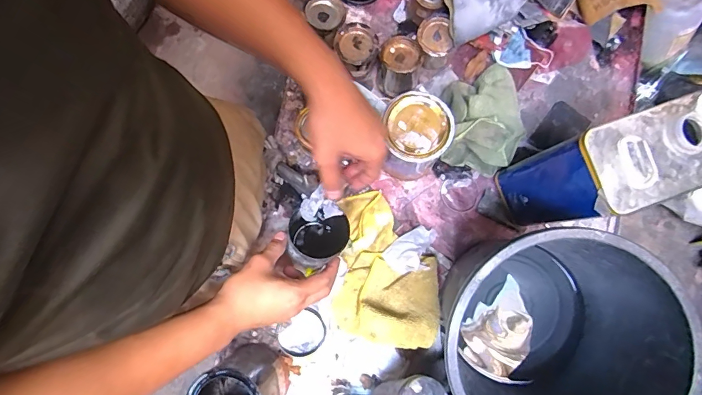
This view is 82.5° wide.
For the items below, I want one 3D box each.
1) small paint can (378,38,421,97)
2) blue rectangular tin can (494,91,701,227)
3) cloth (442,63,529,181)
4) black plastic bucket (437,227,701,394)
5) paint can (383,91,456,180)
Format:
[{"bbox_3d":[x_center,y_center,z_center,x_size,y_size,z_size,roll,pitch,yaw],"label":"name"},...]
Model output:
[{"bbox_3d":[0.081,-0.224,0.682,0.068,0.069,0.078,6,79,0],"label":"small paint can"},{"bbox_3d":[0.341,-0.032,0.570,0.180,0.256,0.116,-14,80,-3],"label":"blue rectangular tin can"},{"bbox_3d":[0.225,-0.145,0.673,0.146,0.078,0.194,15,79,2],"label":"cloth"},{"bbox_3d":[0.240,0.187,0.536,0.259,0.247,0.256,0,79,-1],"label":"black plastic bucket"},{"bbox_3d":[0.100,-0.090,0.643,0.098,0.143,0.103,0,79,-1],"label":"paint can"}]

